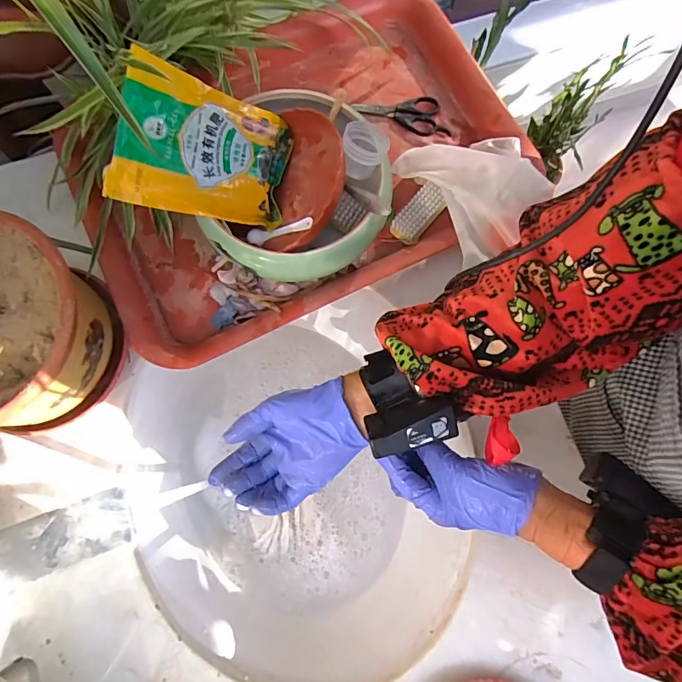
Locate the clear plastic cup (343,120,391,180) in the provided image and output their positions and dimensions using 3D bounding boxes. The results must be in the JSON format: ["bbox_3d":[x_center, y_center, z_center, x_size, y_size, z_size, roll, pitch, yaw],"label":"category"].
[{"bbox_3d":[0.024,-0.185,0.411,0.042,0.033,0.046,0,76,1],"label":"clear plastic cup"}]

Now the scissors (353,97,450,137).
[{"bbox_3d":[0.074,-0.276,0.531,0.116,0.010,0.051,0,76,1],"label":"scissors"}]

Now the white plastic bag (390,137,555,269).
[{"bbox_3d":[0.156,-0.169,0.481,0.134,0.050,0.157,-29,78,-6],"label":"white plastic bag"}]

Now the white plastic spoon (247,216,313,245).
[{"bbox_3d":[-0.060,-0.110,0.430,0.073,0.011,0.013,-8,74,25],"label":"white plastic spoon"}]

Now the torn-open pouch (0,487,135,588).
[{"bbox_3d":[-0.223,0.153,0.317,0.144,0.027,0.055,-13,76,-3],"label":"torn-open pouch"}]

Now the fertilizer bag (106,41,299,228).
[{"bbox_3d":[-0.122,-0.174,0.400,0.151,0.022,0.122,10,90,-28],"label":"fertilizer bag"}]

